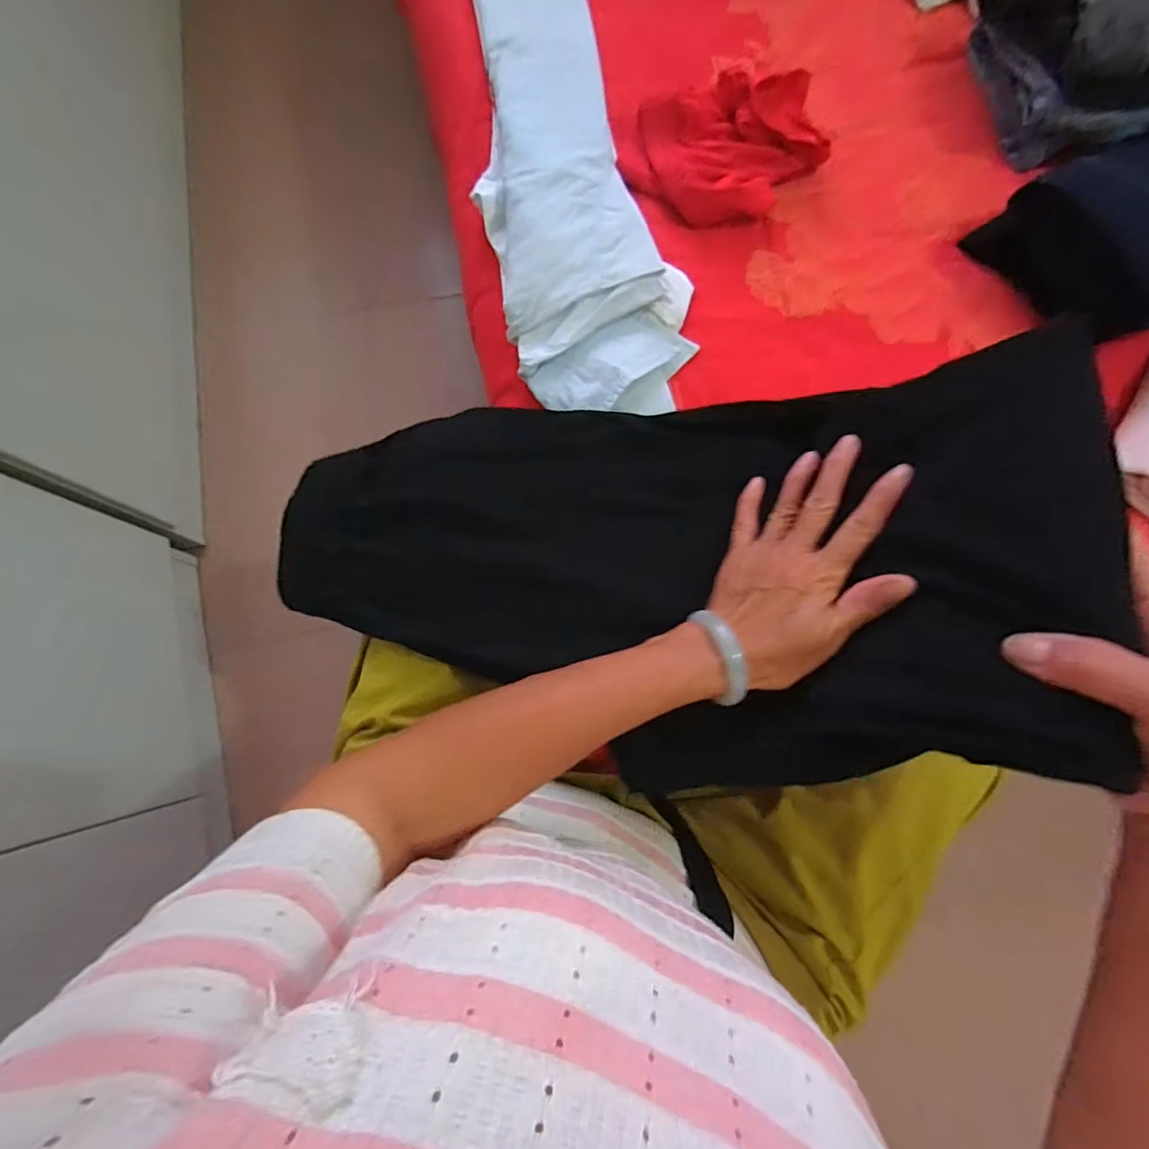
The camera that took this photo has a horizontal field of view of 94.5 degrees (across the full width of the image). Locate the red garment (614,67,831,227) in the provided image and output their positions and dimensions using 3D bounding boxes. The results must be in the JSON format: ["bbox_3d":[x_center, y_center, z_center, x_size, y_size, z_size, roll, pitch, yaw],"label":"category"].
[{"bbox_3d":[0.147,-0.407,0.517,0.196,0.058,0.133,-3,78,-2],"label":"red garment"}]

